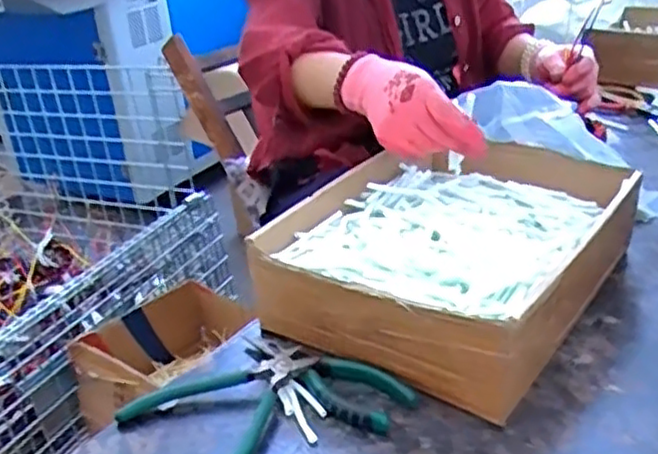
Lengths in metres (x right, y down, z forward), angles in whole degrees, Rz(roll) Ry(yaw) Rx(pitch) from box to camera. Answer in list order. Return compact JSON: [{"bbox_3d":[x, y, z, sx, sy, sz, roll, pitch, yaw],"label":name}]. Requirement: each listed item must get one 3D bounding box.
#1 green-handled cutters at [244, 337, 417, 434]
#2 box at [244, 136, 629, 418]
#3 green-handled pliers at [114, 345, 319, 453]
[{"bbox_3d":[-0.007,0.115,0.559,0.160,0.023,0.049,15,33,35],"label":"green-handled cutters"},{"bbox_3d":[0.119,0.020,0.654,0.238,0.094,0.315,14,33,34],"label":"box"},{"bbox_3d":[-0.072,0.132,0.540,0.138,0.022,0.114,-26,33,-34],"label":"green-handled pliers"}]

